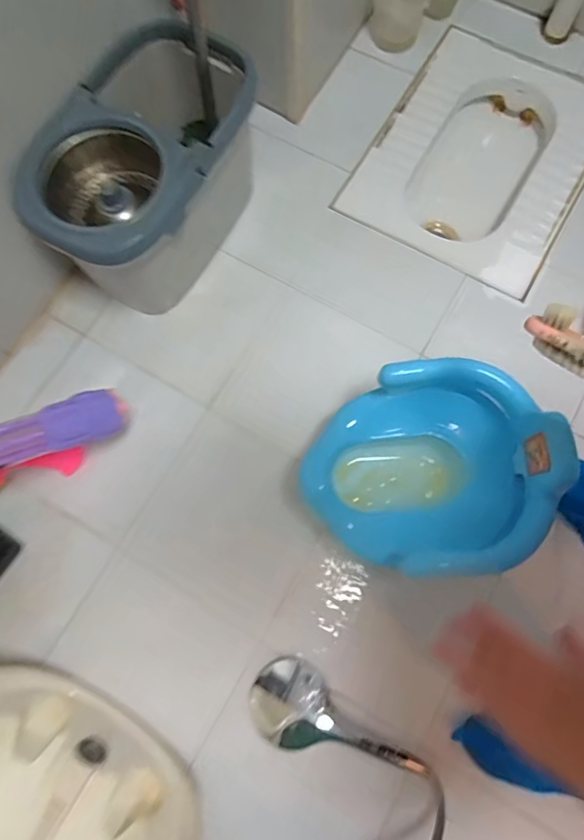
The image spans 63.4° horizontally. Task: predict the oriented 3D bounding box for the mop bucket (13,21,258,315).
[{"bbox_3d":[-0.238,-0.419,0.835,0.255,0.261,0.417,25,78,7],"label":"mop bucket"}]

